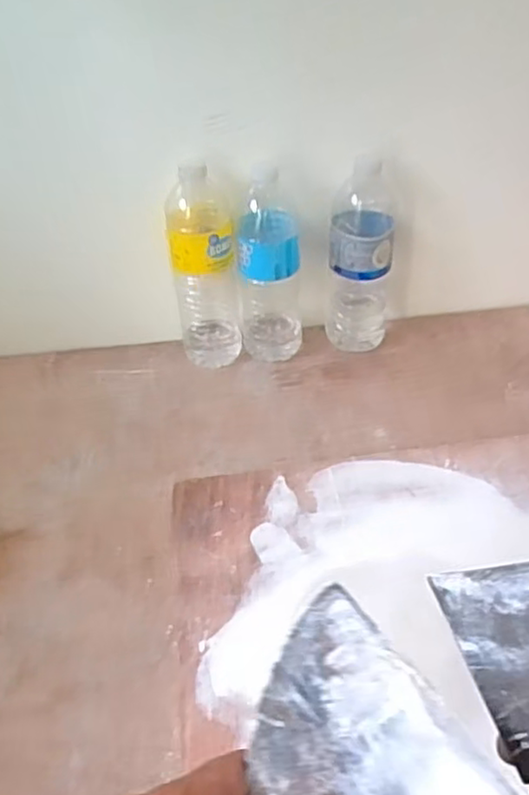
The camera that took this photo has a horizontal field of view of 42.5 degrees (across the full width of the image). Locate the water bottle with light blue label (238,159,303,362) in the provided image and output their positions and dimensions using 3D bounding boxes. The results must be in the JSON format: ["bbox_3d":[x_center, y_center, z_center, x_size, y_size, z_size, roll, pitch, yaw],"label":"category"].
[{"bbox_3d":[0.008,-0.156,0.830,0.076,0.240,0.079,-2,42,1],"label":"water bottle with light blue label"}]

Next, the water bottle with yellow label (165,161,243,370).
[{"bbox_3d":[-0.073,-0.156,0.827,0.076,0.246,0.085,-6,42,-2],"label":"water bottle with yellow label"}]

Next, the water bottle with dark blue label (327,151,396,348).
[{"bbox_3d":[0.118,-0.166,0.841,0.080,0.233,0.061,4,42,9],"label":"water bottle with dark blue label"}]

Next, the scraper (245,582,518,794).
[{"bbox_3d":[0.043,0.164,0.285,0.092,0.004,0.135,-40,77,-5],"label":"scraper"}]

